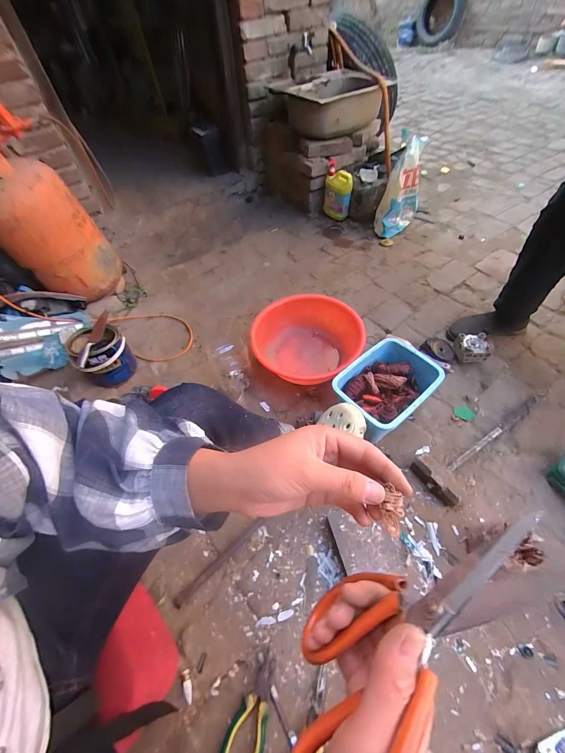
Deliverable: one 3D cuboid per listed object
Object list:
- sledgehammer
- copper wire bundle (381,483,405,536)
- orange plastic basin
[{"bbox_3d":[0.555,0.162,0.775,0.460,0.054,0.120,-27,56,-15],"label":"sledgehammer"},{"bbox_3d":[0.081,0.100,0.218,0.014,0.007,0.034,-1,85,2],"label":"copper wire bundle"},{"bbox_3d":[0.062,-0.111,0.990,0.323,0.161,0.334,-2,53,3],"label":"orange plastic basin"}]

